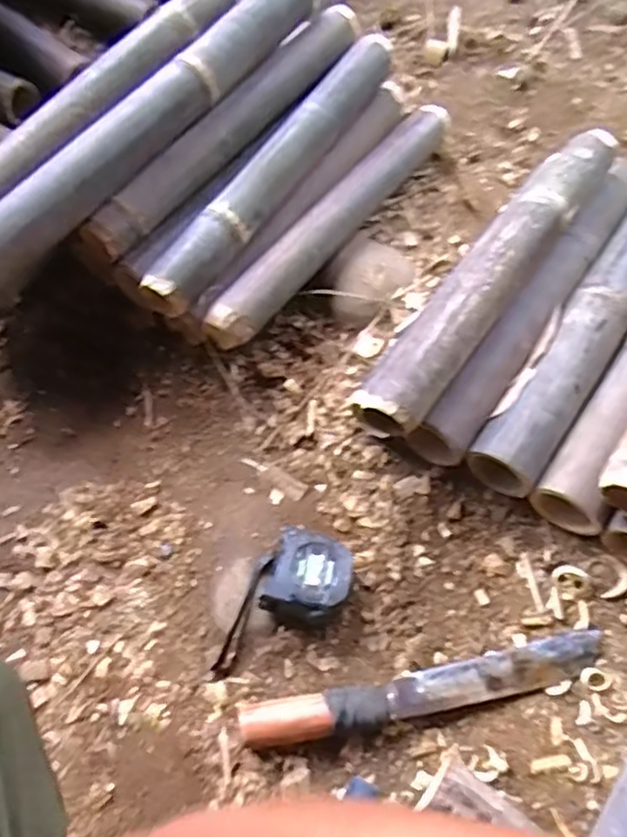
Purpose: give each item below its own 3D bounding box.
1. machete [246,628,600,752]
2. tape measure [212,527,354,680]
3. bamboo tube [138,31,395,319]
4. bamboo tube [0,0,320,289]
[{"bbox_3d":[0.107,0.252,0.590,0.341,0.031,0.039,-12,65,-4],"label":"machete"},{"bbox_3d":[-0.024,0.186,0.615,0.089,0.052,0.156,23,68,12],"label":"tape measure"},{"bbox_3d":[-0.040,-0.311,0.775,0.055,0.048,0.474,31,69,15],"label":"bamboo tube"},{"bbox_3d":[-0.183,-0.348,0.726,0.060,0.048,0.596,31,70,15],"label":"bamboo tube"}]

